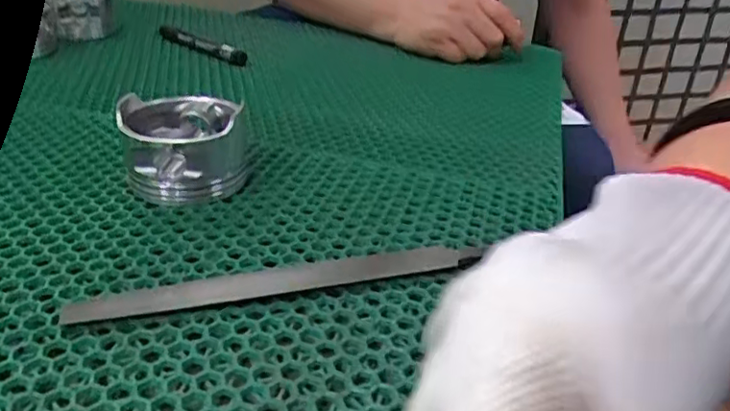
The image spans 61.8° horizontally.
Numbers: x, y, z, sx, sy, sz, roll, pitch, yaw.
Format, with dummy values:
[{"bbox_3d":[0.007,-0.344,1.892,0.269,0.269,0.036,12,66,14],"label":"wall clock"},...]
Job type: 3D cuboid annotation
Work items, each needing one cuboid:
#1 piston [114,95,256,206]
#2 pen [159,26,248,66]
[{"bbox_3d":[-0.117,-0.040,0.401,0.078,0.057,0.078,-5,32,-13],"label":"piston"},{"bbox_3d":[-0.182,-0.176,0.670,0.143,0.018,0.013,25,37,32],"label":"pen"}]

